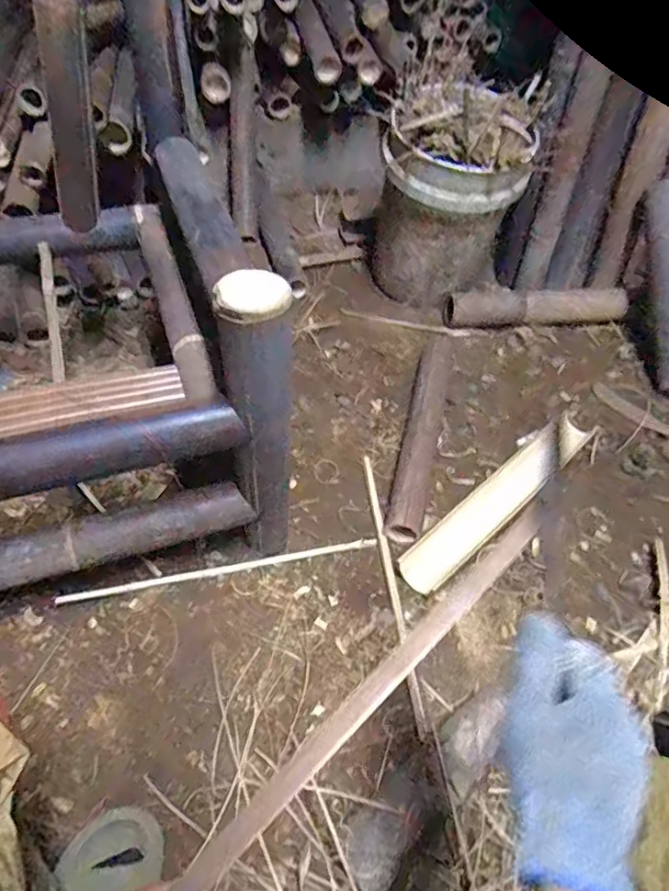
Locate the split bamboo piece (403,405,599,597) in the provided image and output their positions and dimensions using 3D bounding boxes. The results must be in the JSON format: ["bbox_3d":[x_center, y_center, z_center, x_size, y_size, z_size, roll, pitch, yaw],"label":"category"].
[{"bbox_3d":[0.291,0.085,0.924,0.460,0.039,0.078,-34,61,-27],"label":"split bamboo piece"}]

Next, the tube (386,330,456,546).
[{"bbox_3d":[0.175,-0.054,1.013,0.071,0.063,0.525,14,51,7],"label":"tube"}]

